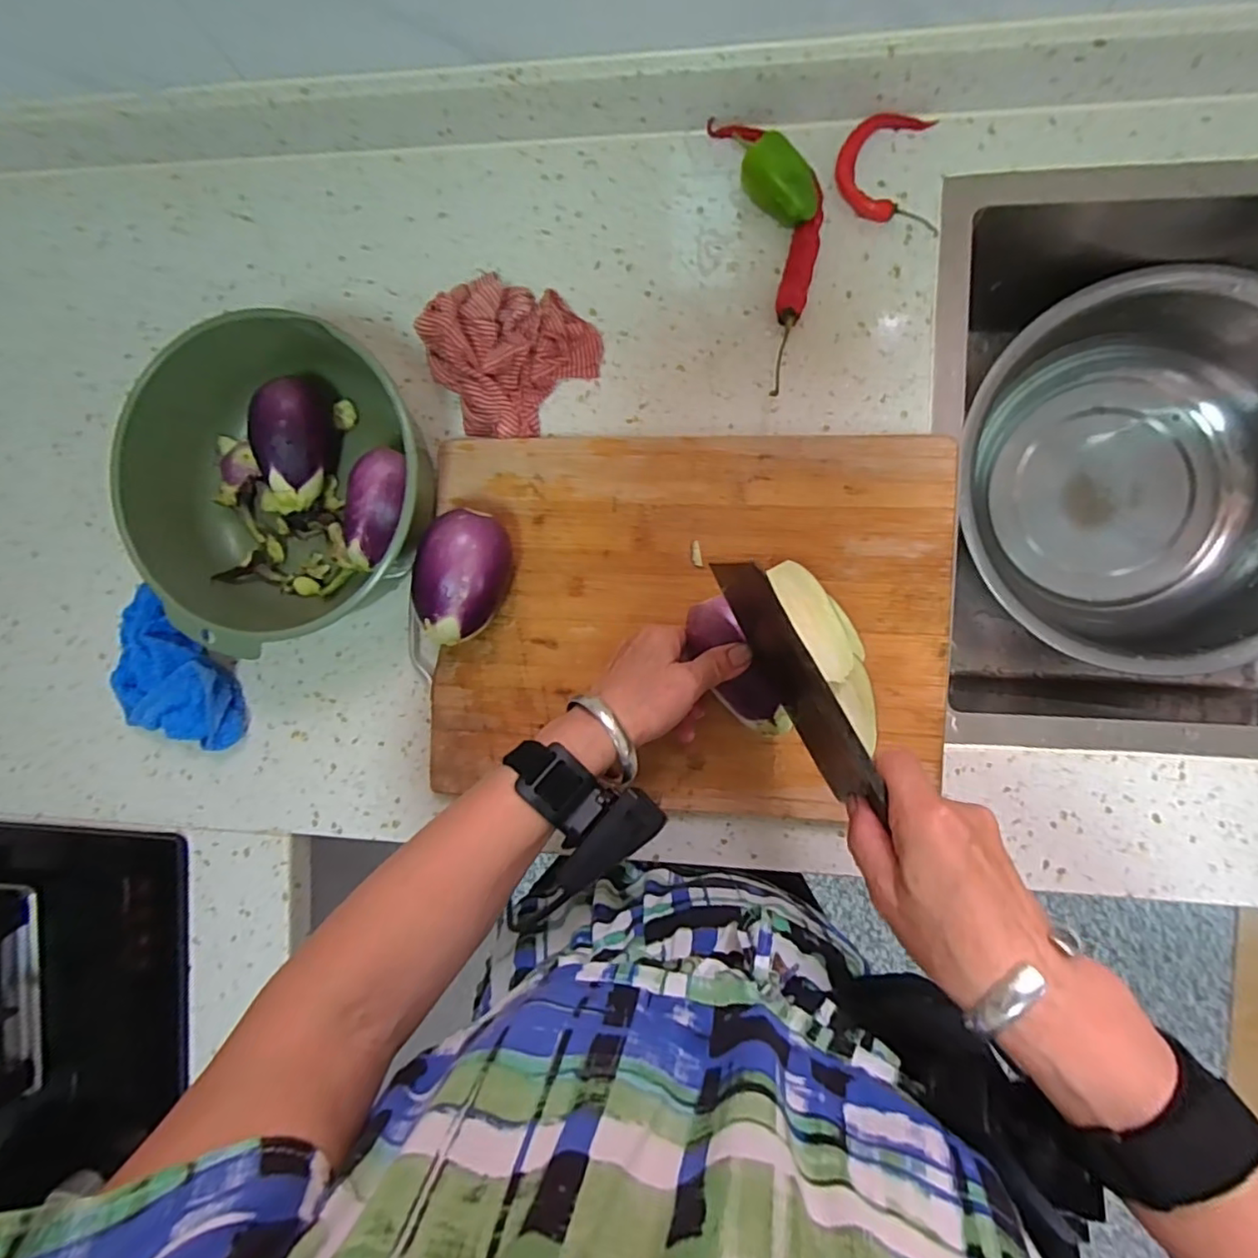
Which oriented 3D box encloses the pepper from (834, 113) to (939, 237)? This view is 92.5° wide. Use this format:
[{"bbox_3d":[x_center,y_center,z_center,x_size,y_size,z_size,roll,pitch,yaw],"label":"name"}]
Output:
[{"bbox_3d":[0.191,-0.339,0.447,0.071,0.013,0.087,0,92,6],"label":"pepper"}]

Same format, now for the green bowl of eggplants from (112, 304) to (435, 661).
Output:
[{"bbox_3d":[-0.260,-0.103,0.467,0.220,0.093,0.232,0,92,6],"label":"green bowl of eggplants"}]

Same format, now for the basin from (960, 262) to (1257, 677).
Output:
[{"bbox_3d":[0.473,-0.140,0.562,0.332,0.097,0.318,0,92,6],"label":"basin"}]

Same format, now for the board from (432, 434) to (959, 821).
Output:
[{"bbox_3d":[0.041,-0.004,0.471,0.387,0.022,0.284,2,92,6],"label":"board"}]

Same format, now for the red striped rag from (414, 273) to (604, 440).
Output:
[{"bbox_3d":[-0.093,-0.217,0.468,0.121,0.043,0.111,-33,88,6],"label":"red striped rag"}]

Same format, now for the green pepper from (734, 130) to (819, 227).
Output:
[{"bbox_3d":[0.111,-0.328,0.444,0.070,0.038,0.039,42,96,4],"label":"green pepper"}]

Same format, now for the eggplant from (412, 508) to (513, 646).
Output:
[{"bbox_3d":[-0.122,-0.037,0.448,0.060,0.066,0.098,14,93,6],"label":"eggplant"}]

